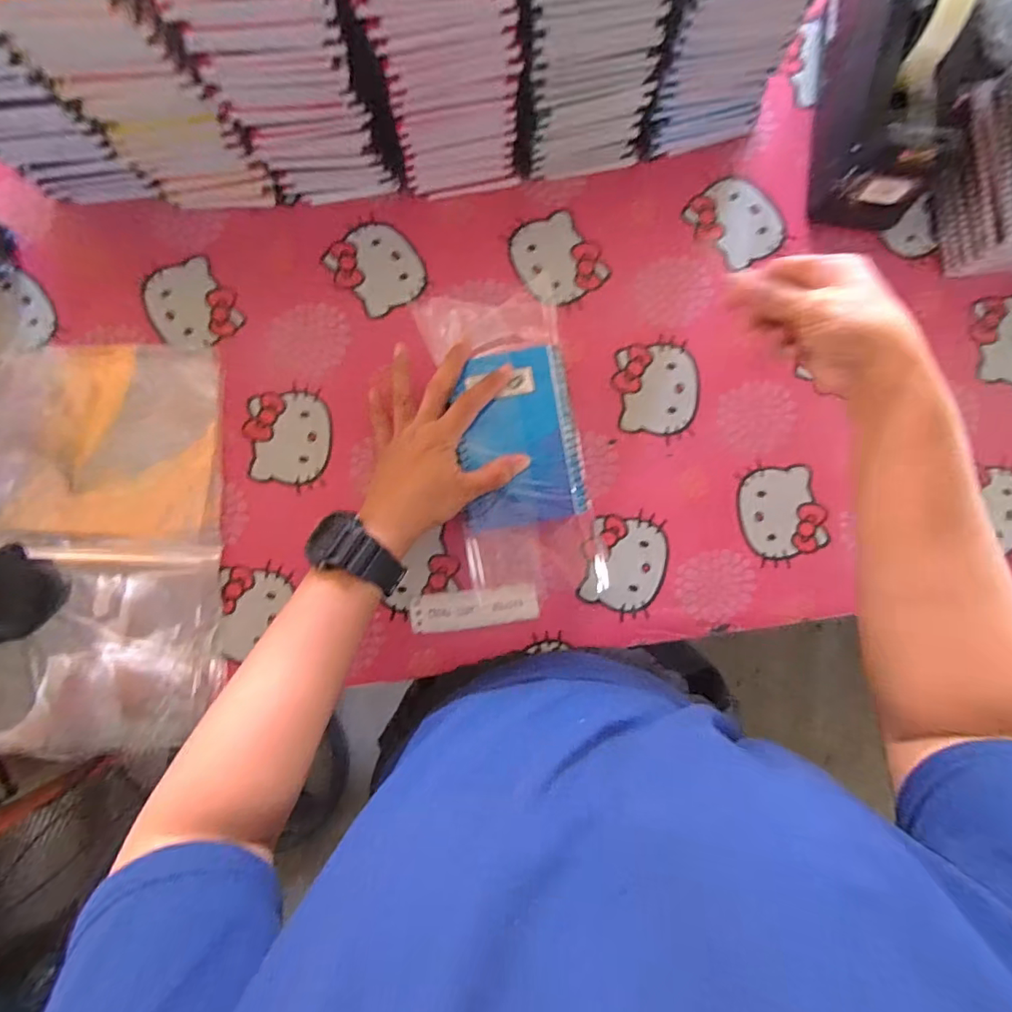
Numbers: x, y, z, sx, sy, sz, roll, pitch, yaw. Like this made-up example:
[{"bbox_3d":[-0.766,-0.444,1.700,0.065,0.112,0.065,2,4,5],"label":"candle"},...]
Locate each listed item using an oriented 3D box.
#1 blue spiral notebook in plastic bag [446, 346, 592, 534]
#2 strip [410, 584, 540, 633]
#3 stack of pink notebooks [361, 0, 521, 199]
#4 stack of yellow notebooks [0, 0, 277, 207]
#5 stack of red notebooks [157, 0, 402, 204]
[{"bbox_3d":[0.010,-0.052,0.399,0.090,0.014,0.129,-10,87,-1],"label":"blue spiral notebook in plastic bag"},{"bbox_3d":[-0.027,0.087,0.447,0.107,0.004,0.030,-7,86,1],"label":"strip"},{"bbox_3d":[-0.050,-0.349,0.373,0.098,0.188,0.137,-12,87,-1],"label":"stack of pink notebooks"},{"bbox_3d":[-0.260,-0.331,0.372,0.099,0.185,0.135,-7,87,-1],"label":"stack of yellow notebooks"},{"bbox_3d":[-0.151,-0.336,0.371,0.109,0.190,0.127,-7,87,-1],"label":"stack of red notebooks"}]

